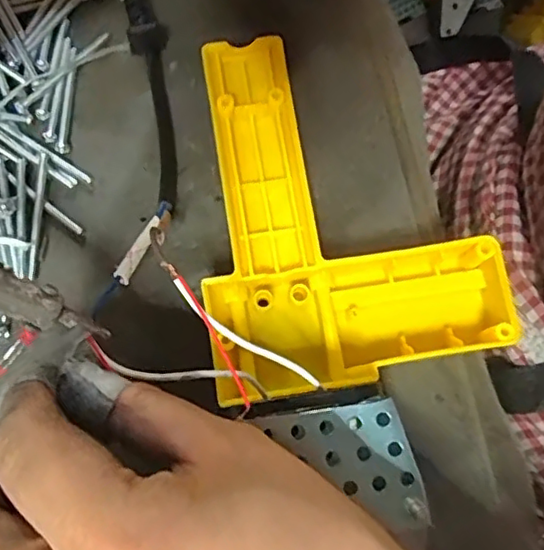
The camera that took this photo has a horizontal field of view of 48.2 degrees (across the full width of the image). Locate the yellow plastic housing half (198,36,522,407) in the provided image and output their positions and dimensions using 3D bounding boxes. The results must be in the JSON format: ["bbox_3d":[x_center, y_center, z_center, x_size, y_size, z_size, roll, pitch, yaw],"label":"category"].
[{"bbox_3d":[0.026,-0.030,0.256,0.119,0.036,0.143,-11,72,-4],"label":"yellow plastic housing half"}]

